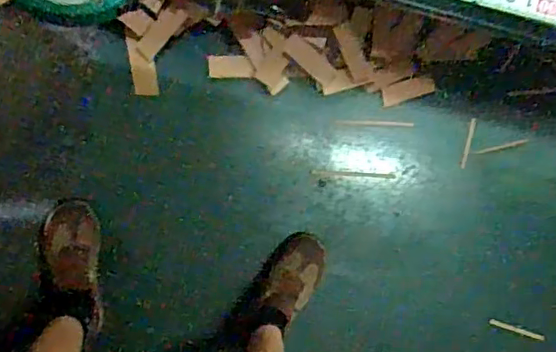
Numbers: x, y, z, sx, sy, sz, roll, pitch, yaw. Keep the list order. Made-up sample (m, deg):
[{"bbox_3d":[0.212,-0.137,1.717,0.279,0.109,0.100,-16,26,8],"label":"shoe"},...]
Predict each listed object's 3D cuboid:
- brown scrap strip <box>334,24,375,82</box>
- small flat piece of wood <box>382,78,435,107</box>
[{"bbox_3d":[0.146,-0.235,1.125,0.043,0.007,0.121,-31,108,-2],"label":"brown scrap strip"},{"bbox_3d":[0.258,-0.171,1.167,0.106,0.009,0.039,-19,96,-6],"label":"small flat piece of wood"}]

